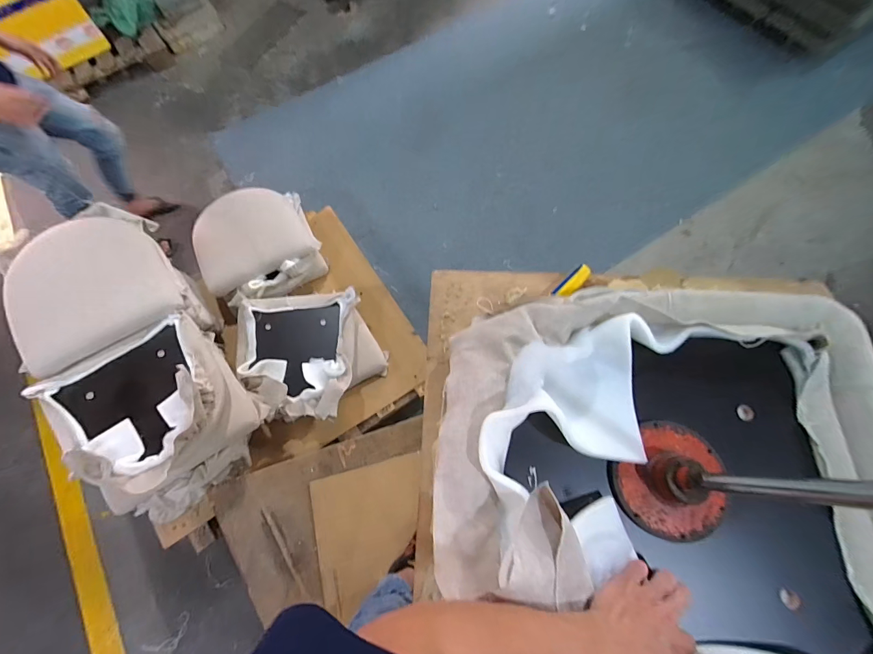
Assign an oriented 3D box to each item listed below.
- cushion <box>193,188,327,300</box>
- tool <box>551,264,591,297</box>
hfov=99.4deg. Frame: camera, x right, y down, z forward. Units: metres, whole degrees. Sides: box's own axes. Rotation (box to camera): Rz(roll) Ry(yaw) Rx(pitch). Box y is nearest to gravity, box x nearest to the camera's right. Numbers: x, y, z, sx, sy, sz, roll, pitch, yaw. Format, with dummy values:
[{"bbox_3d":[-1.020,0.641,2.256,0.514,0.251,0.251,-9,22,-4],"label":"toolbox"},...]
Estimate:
[{"bbox_3d":[-0.751,-0.344,1.575,0.456,0.152,0.430,-17,96,-9],"label":"cushion"},{"bbox_3d":[0.236,-0.078,0.635,0.078,0.016,0.027,-42,73,-13],"label":"tool"}]

